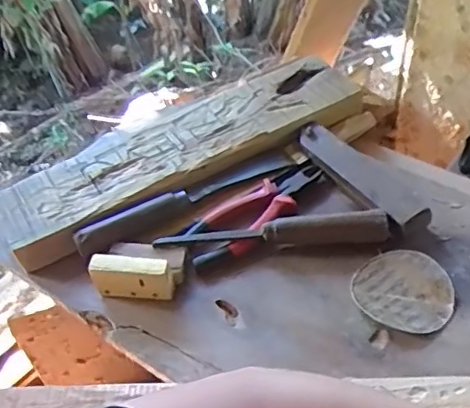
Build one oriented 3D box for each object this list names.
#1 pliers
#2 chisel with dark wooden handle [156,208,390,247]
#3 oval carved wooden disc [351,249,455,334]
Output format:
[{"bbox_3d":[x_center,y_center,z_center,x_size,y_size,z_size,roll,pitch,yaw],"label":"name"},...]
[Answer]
[{"bbox_3d":[0.027,0.010,0.658,0.189,0.024,0.075,-26,50,-17],"label":"pliers"},{"bbox_3d":[0.039,0.030,0.622,0.244,0.035,0.022,-2,47,5],"label":"chisel with dark wooden handle"},{"bbox_3d":[0.164,0.083,0.565,0.092,0.009,0.089,16,51,20],"label":"oval carved wooden disc"}]

